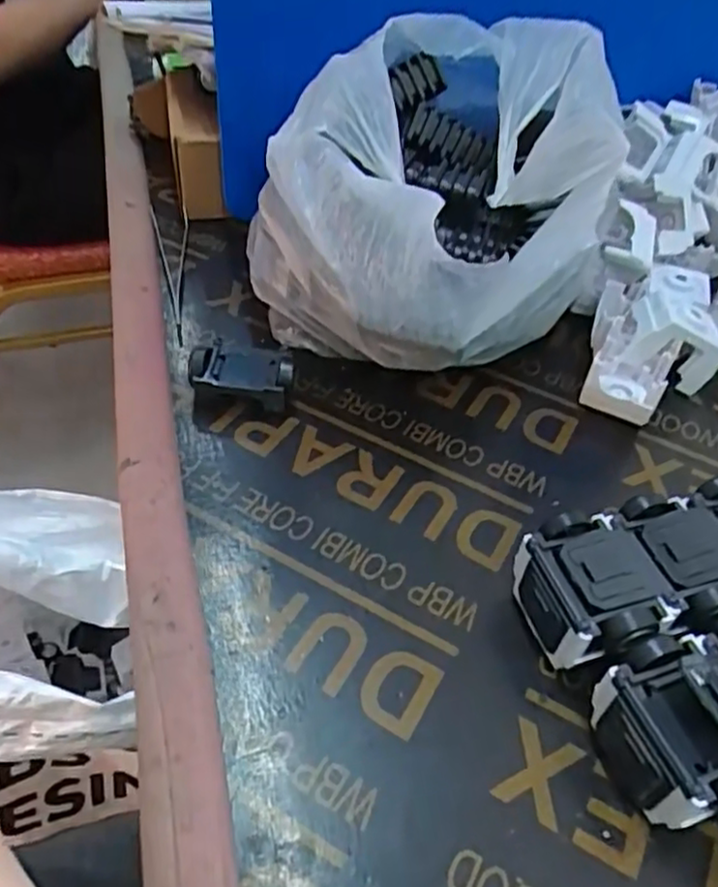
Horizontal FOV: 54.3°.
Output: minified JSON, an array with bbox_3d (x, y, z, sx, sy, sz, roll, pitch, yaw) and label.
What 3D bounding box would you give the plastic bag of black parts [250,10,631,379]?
[{"bbox_3d":[0.054,-0.150,0.443,0.188,0.172,0.240,20,47,16],"label":"plastic bag of black parts"}]

